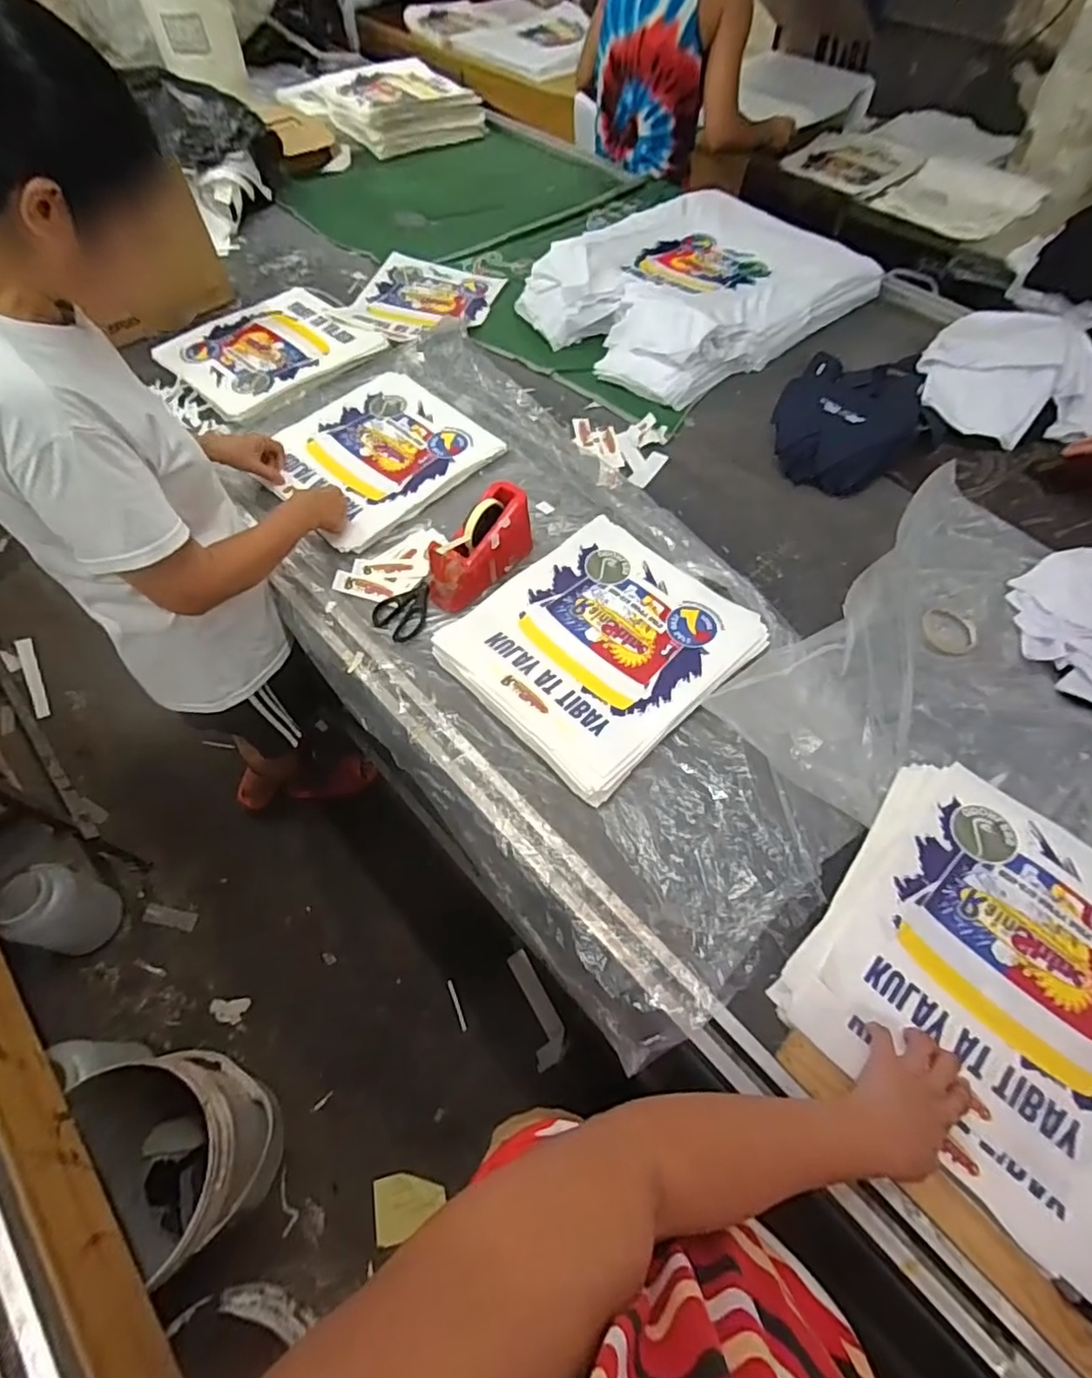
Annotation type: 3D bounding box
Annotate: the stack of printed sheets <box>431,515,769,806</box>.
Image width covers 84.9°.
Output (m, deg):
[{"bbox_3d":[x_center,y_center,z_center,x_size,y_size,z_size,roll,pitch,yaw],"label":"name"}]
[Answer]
[{"bbox_3d":[0.085,-0.076,0.881,0.402,0.032,0.345,-38,66,-20],"label":"stack of printed sheets"}]

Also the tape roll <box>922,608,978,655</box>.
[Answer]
[{"bbox_3d":[0.622,-0.089,0.923,0.083,0.020,0.083,0,59,0],"label":"tape roll"}]

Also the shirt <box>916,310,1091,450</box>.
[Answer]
[{"bbox_3d":[0.974,-0.637,1.232,0.364,0.105,0.375,34,65,18],"label":"shirt"}]

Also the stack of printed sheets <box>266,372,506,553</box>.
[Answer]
[{"bbox_3d":[-0.312,-0.440,1.101,0.341,0.021,0.375,39,67,21],"label":"stack of printed sheets"}]

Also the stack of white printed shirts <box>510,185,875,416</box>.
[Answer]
[{"bbox_3d":[0.348,-0.945,1.390,0.757,0.108,0.575,-40,67,-21],"label":"stack of white printed shirts"}]

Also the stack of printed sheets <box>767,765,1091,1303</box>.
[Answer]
[{"bbox_3d":[0.495,0.307,0.643,0.351,0.039,0.401,38,63,19],"label":"stack of printed sheets"}]

